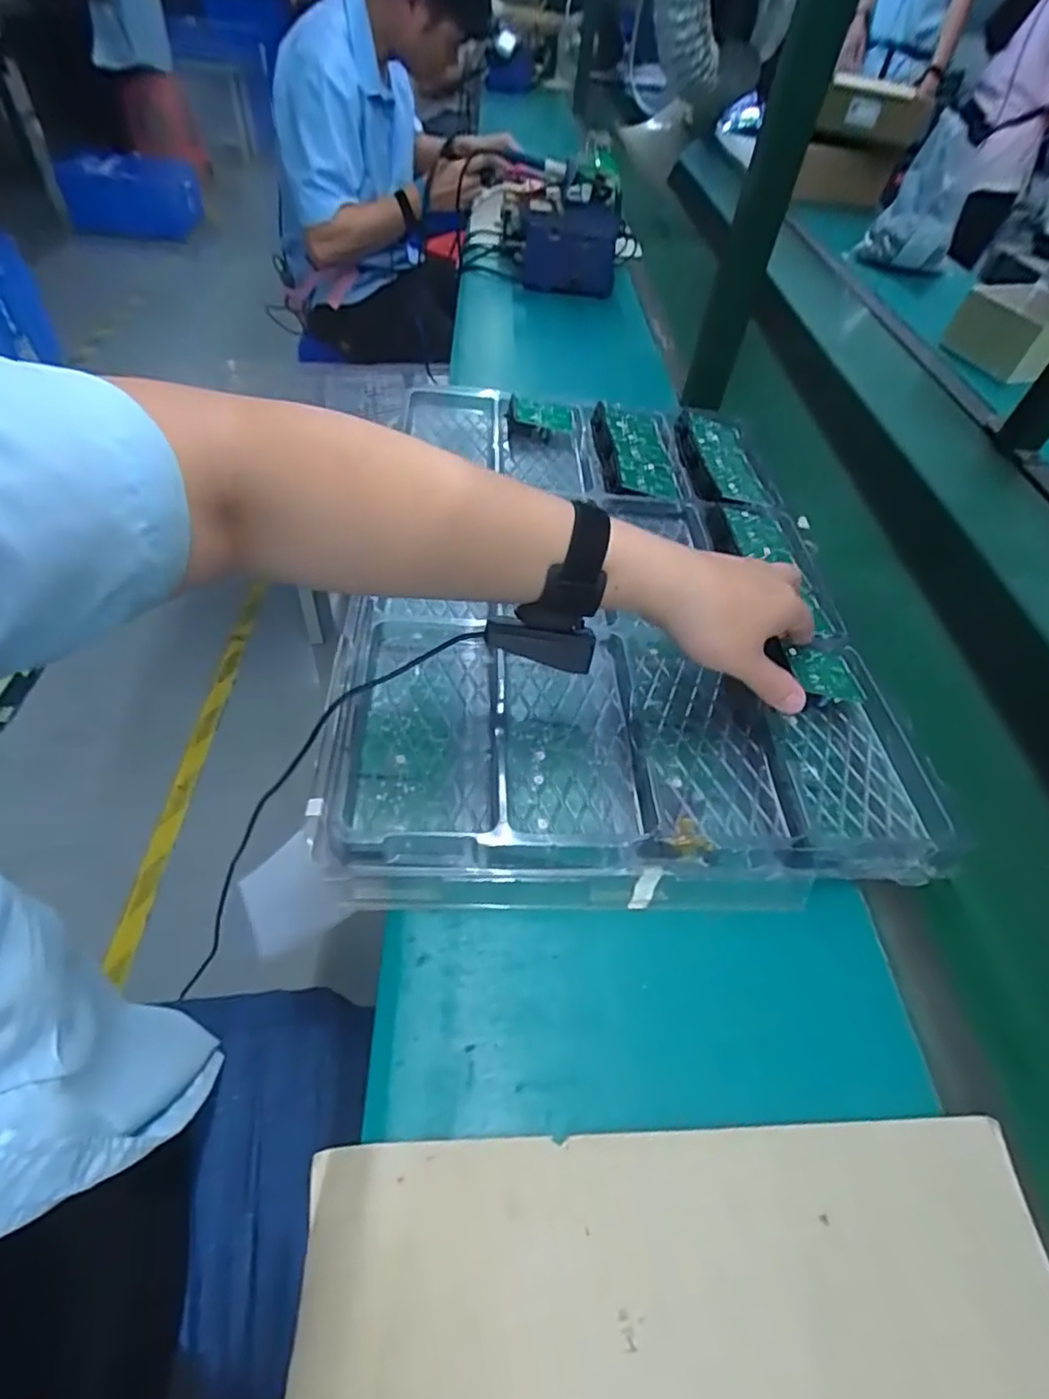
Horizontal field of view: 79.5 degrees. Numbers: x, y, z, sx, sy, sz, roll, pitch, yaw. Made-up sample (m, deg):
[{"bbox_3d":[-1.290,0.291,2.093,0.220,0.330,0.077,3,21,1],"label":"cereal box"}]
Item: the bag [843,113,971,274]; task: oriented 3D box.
[{"bbox_3d":[0.738,-0.923,1.185,0.162,0.240,0.099,29,54,19],"label":"bag"}]

